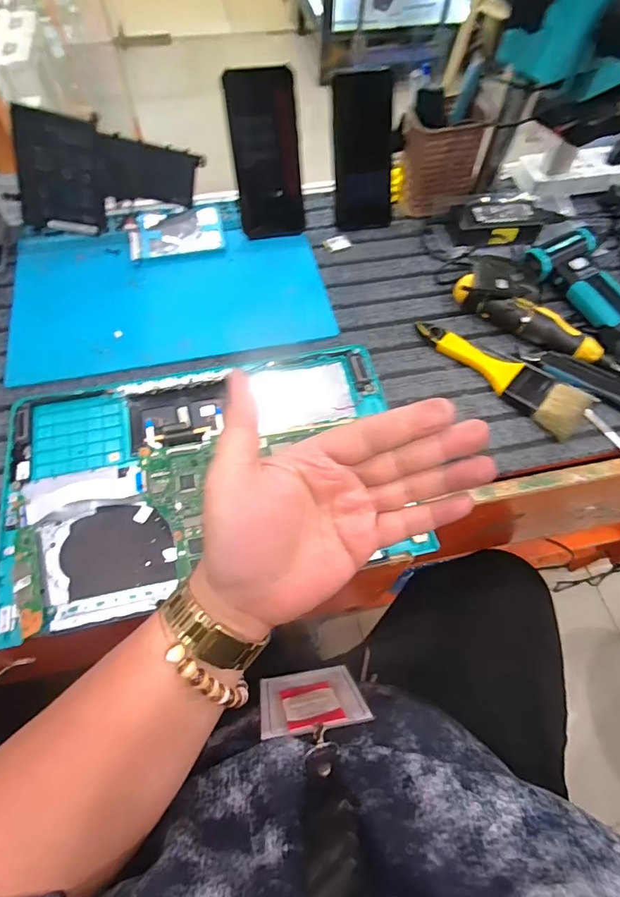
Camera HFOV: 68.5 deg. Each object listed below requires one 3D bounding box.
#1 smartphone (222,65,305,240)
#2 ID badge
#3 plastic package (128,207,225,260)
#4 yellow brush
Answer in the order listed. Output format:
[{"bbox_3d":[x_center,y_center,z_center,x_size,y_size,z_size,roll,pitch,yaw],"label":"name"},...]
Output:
[{"bbox_3d":[-0.050,-0.336,0.529,0.075,0.163,0.007,-9,32,-6],"label":"smartphone"},{"bbox_3d":[0.000,0.236,0.434,0.093,0.137,0.004,-7,83,-8],"label":"ID badge"},{"bbox_3d":[-0.166,-0.271,0.566,0.111,0.012,0.084,-9,62,-7],"label":"plastic package"},{"bbox_3d":[0.202,-0.088,0.470,0.059,0.025,0.183,-39,69,-20],"label":"yellow brush"}]

